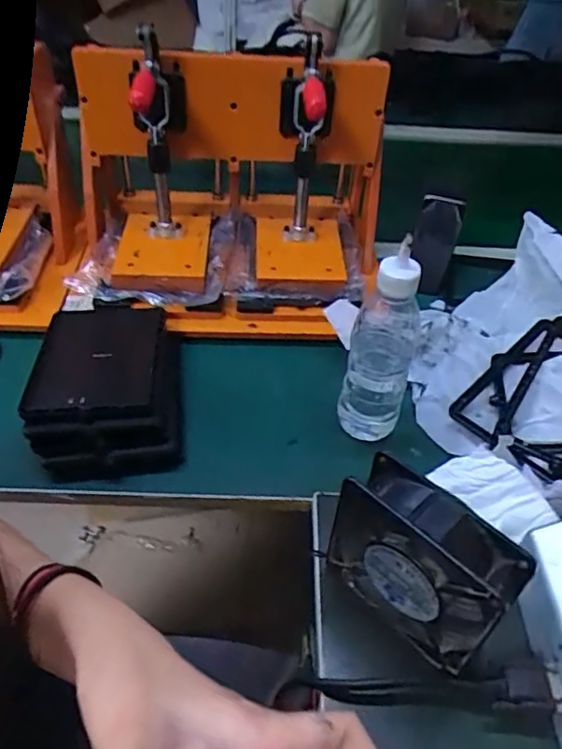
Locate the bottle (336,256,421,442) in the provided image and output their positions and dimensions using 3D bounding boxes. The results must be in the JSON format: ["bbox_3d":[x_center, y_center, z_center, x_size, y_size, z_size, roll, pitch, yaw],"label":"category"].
[{"bbox_3d":[0.089,-0.020,0.516,0.055,0.180,0.053,11,44,7],"label":"bottle"}]

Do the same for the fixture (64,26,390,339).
[{"bbox_3d":[-0.058,-0.214,0.650,0.345,0.241,0.234,6,44,3],"label":"fixture"}]

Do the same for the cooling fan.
[{"bbox_3d":[0.094,0.128,0.394,0.045,0.112,0.118,-31,53,-31],"label":"cooling fan"}]

